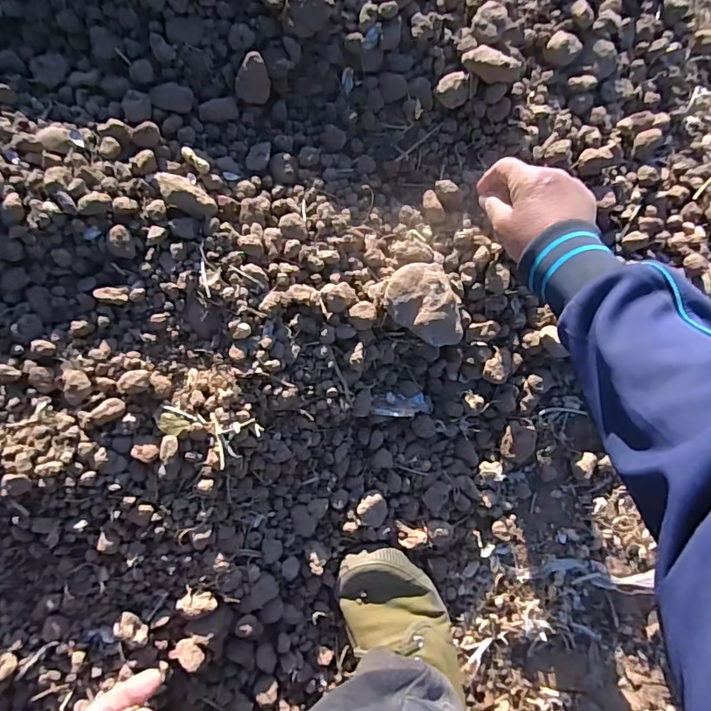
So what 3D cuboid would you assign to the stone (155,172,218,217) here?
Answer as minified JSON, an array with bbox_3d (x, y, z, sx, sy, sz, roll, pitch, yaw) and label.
[{"bbox_3d":[-0.139,-0.131,0.399,0.051,0.018,0.024,25,87,-28],"label":"stone"}]

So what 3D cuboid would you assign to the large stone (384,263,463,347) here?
[{"bbox_3d":[0.067,-0.048,0.449,0.084,0.052,0.065,29,89,-2],"label":"large stone"}]

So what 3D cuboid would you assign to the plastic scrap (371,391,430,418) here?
[{"bbox_3d":[0.046,0.049,0.479,0.059,0.014,0.022,4,90,-2],"label":"plastic scrap"}]

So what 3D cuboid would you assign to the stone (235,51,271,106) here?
[{"bbox_3d":[-0.089,-0.246,0.432,0.031,0.040,0.008,-3,46,-29],"label":"stone"}]

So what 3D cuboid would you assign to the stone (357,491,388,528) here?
[{"bbox_3d":[0.018,0.154,0.479,0.031,0.013,0.035,-31,91,-2],"label":"stone"}]

